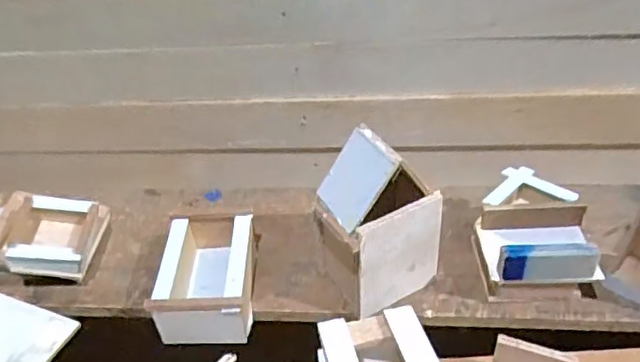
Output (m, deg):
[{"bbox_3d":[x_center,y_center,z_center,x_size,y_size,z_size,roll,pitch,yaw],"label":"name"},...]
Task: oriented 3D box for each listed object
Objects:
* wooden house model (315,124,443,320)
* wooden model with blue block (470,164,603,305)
[{"bbox_3d":[0.057,0.045,0.592,0.108,0.177,0.096,-27,46,-23],"label":"wooden house model"},{"bbox_3d":[0.229,0.055,0.631,0.113,0.078,0.146,-4,42,0],"label":"wooden model with blue block"}]

